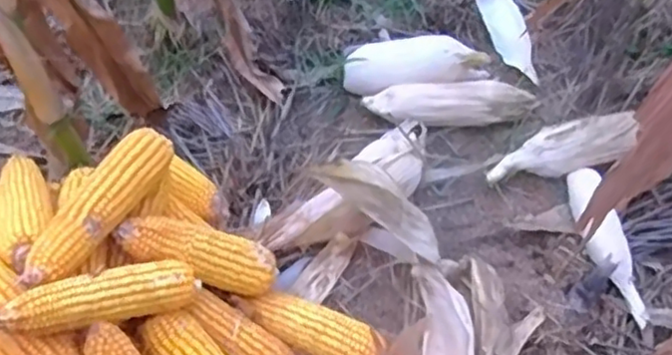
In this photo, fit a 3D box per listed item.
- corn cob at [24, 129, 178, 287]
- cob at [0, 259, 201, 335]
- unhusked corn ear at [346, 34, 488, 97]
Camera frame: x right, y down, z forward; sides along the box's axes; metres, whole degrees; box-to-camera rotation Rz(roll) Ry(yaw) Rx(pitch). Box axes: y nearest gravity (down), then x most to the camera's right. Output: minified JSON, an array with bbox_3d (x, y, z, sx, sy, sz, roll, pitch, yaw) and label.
[{"bbox_3d":[-0.258,0.028,0.723,0.054,0.050,0.232,19,53,14],"label":"corn cob"},{"bbox_3d":[-0.249,0.124,0.668,0.178,0.042,0.049,-6,49,-41],"label":"cob"},{"bbox_3d":[0.128,-0.182,1.063,0.229,0.066,0.083,-2,51,-3],"label":"unhusked corn ear"}]

